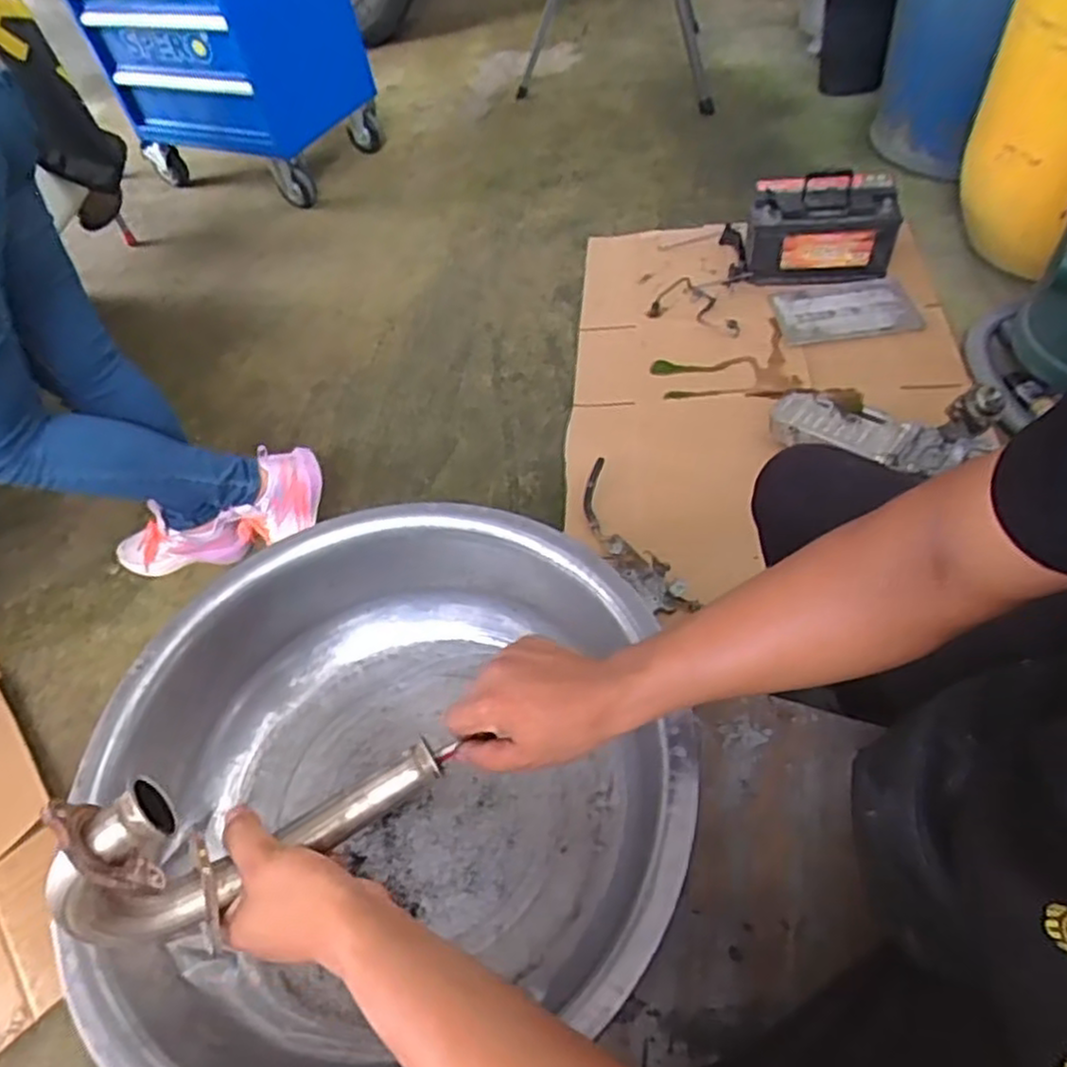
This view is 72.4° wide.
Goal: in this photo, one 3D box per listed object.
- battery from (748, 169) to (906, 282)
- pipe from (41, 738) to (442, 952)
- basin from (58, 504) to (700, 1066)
[{"bbox_3d":[0.656,-0.706,1.688,0.321,0.212,0.175,1,52,10],"label":"battery"},{"bbox_3d":[-0.175,0.194,0.473,0.230,0.106,0.058,-2,44,-36],"label":"pipe"},{"bbox_3d":[-0.120,0.222,0.644,0.479,0.162,0.494,-5,51,6],"label":"basin"}]

